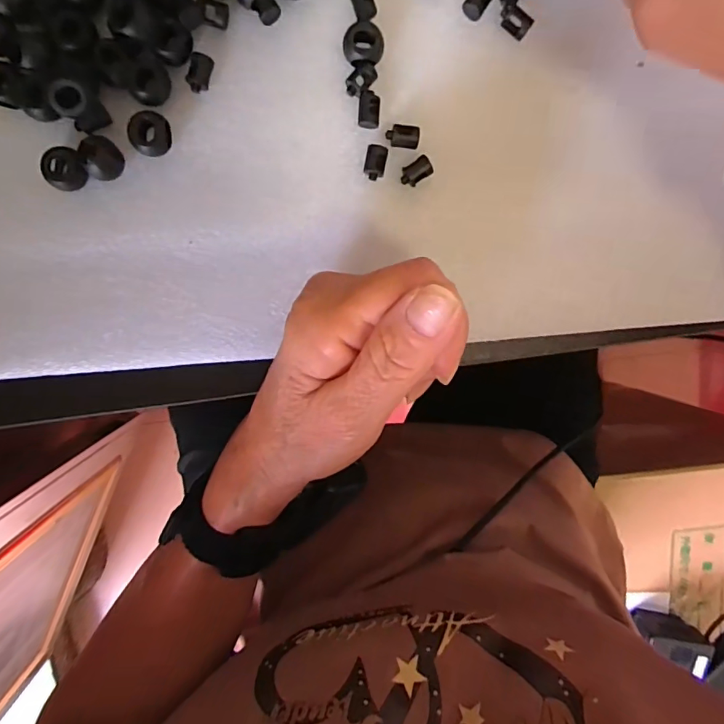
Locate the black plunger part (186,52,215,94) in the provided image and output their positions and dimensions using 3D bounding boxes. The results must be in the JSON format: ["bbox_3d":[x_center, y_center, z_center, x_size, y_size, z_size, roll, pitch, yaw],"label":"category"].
[{"bbox_3d":[-0.070,-0.125,0.214,0.009,0.004,0.016,15,96,-7],"label":"black plunger part"}]

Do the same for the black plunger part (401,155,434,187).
[{"bbox_3d":[0.025,-0.087,0.227,0.014,0.008,0.009,-32,99,0],"label":"black plunger part"}]

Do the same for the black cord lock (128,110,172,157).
[{"bbox_3d":[-0.091,-0.099,0.213,0.017,0.011,0.017,-1,98,-5],"label":"black cord lock"}]

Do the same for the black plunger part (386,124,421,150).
[{"bbox_3d":[0.018,-0.101,0.224,0.015,0.006,0.009,3,98,-5],"label":"black plunger part"}]

